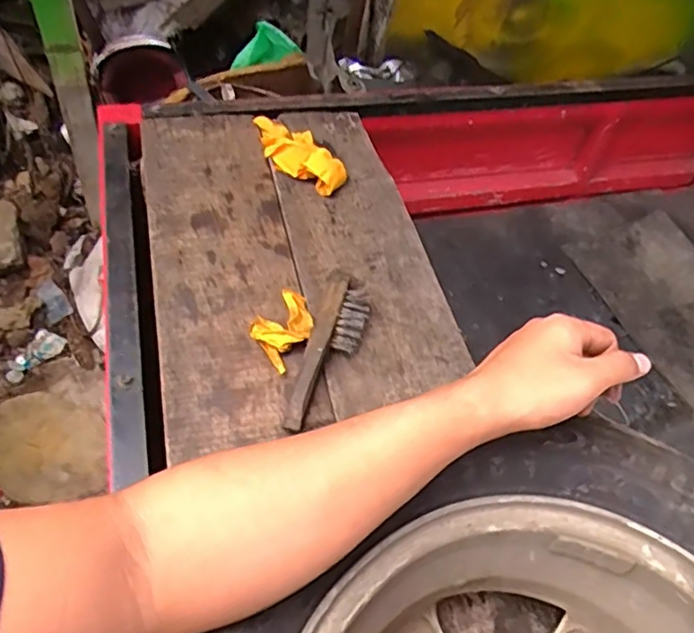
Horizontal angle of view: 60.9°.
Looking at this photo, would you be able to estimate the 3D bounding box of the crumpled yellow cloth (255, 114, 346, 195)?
[{"bbox_3d":[-0.078,-0.232,0.838,0.173,0.038,0.062,33,54,25],"label":"crumpled yellow cloth"}]

